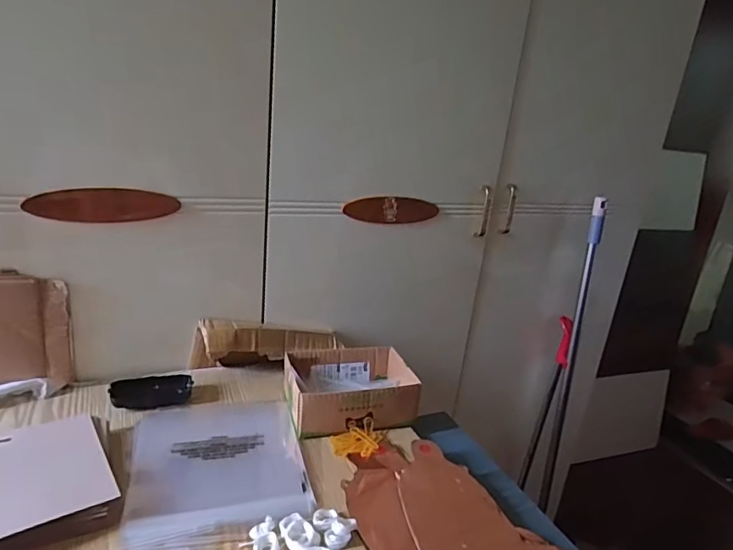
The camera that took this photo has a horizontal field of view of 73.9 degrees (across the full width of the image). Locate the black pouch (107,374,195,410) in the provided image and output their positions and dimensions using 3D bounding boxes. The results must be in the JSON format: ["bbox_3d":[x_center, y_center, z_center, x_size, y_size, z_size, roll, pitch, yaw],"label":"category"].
[{"bbox_3d":[-0.311,0.171,0.712,0.109,0.025,0.049,-4,21,-30],"label":"black pouch"}]

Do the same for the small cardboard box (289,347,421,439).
[{"bbox_3d":[-0.025,0.169,0.736,0.180,0.063,0.132,1,19,-16],"label":"small cardboard box"}]

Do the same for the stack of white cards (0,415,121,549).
[{"bbox_3d":[-0.388,0.225,0.521,0.201,0.031,0.163,-6,22,-32],"label":"stack of white cards"}]

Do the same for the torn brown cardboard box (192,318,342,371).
[{"bbox_3d":[-0.160,0.114,0.824,0.245,0.077,0.065,-3,21,-27],"label":"torn brown cardboard box"}]

